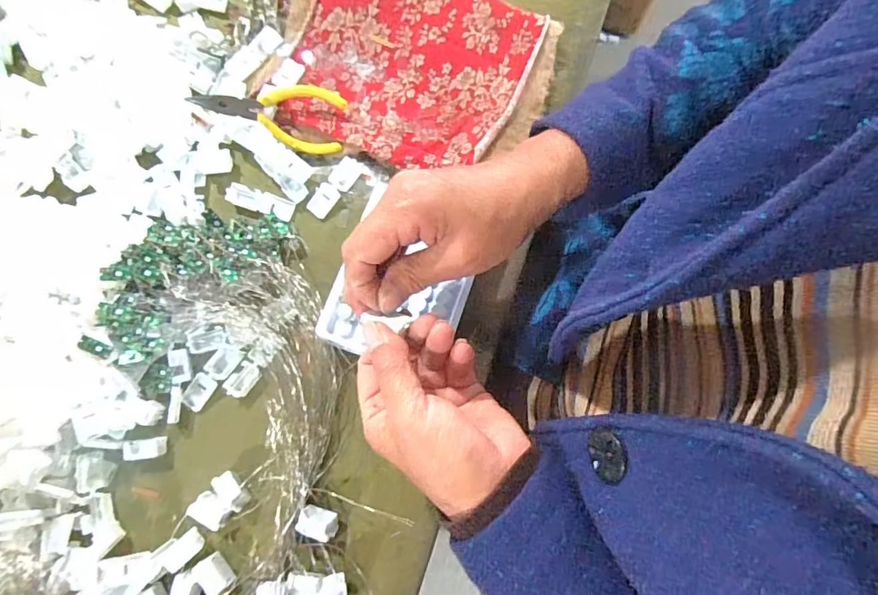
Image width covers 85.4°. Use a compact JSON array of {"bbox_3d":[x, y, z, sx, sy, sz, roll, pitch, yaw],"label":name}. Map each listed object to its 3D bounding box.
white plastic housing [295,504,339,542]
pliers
[{"bbox_3d":[-0.086,0.160,0.339,0.029,0.017,0.018,13,78,2],"label":"white plastic housing"},{"bbox_3d":[-0.141,-0.156,0.393,0.122,0.009,0.051,13,108,-6],"label":"pliers"}]

